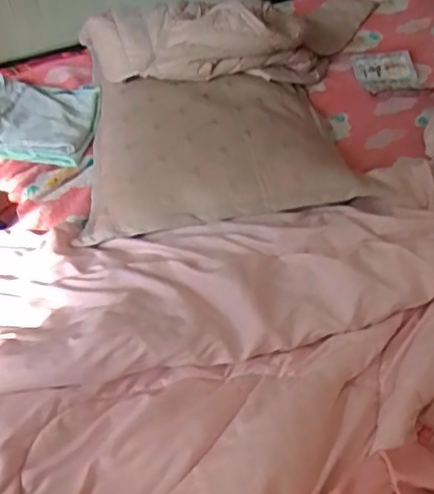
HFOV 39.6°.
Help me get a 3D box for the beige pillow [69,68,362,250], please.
[{"bbox_3d":[-0.003,-0.181,1.072,0.467,0.098,0.406,-6,45,-8],"label":"beige pillow"}]

